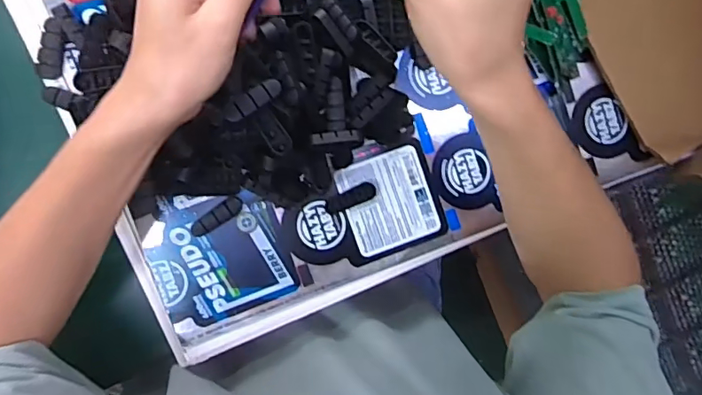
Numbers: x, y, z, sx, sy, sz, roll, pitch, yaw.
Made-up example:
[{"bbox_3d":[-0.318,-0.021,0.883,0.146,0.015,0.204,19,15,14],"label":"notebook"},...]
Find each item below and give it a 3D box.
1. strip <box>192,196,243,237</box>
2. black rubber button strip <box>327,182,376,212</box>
[{"bbox_3d":[-0.115,0.017,0.435,0.047,0.008,0.015,-36,99,-5],"label":"strip"},{"bbox_3d":[0.001,0.000,0.448,0.045,0.007,0.015,-23,97,-7],"label":"black rubber button strip"}]

